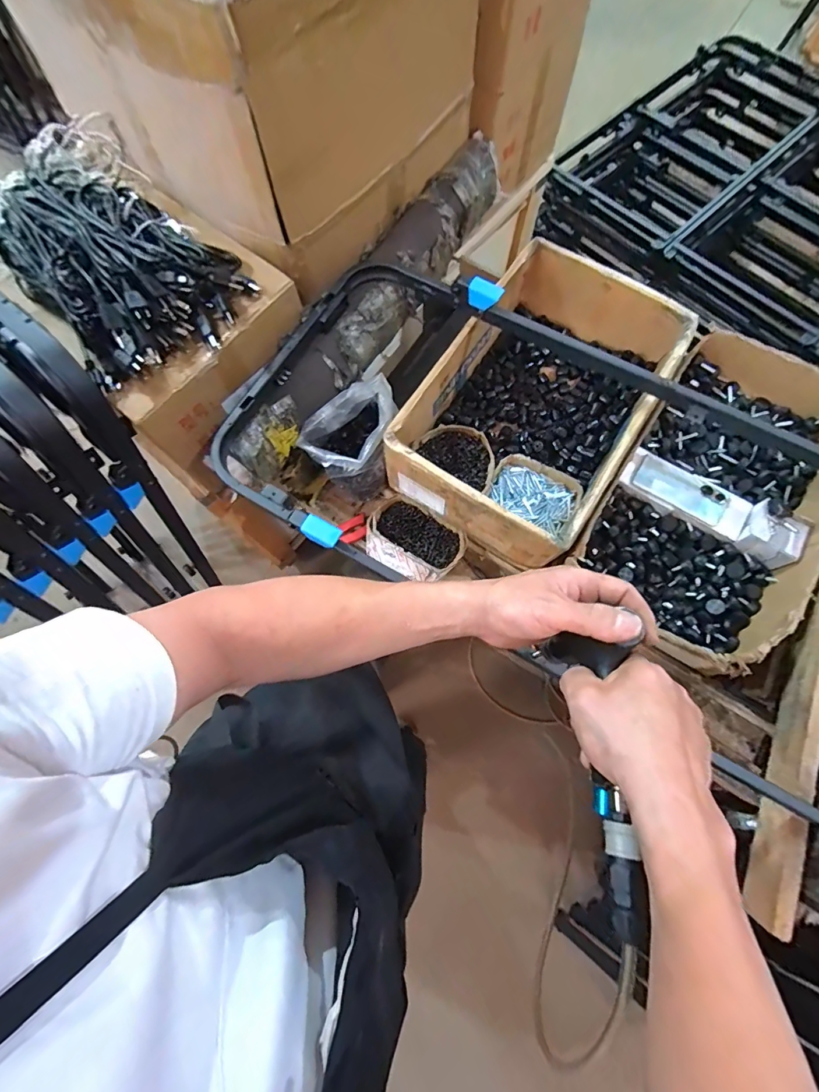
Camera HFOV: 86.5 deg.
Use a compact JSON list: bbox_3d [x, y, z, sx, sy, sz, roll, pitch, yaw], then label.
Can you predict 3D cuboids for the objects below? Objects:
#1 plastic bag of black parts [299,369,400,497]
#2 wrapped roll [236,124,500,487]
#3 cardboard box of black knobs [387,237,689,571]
[{"bbox_3d":[-0.093,-0.192,0.825,0.178,0.149,0.130,-39,76,-10],"label":"plastic bag of black parts"},{"bbox_3d":[-0.052,-0.471,0.817,0.129,0.100,0.826,28,76,10],"label":"wrapped roll"},{"bbox_3d":[0.245,-0.272,0.820,0.338,0.164,0.546,32,77,11],"label":"cardboard box of black knobs"}]

